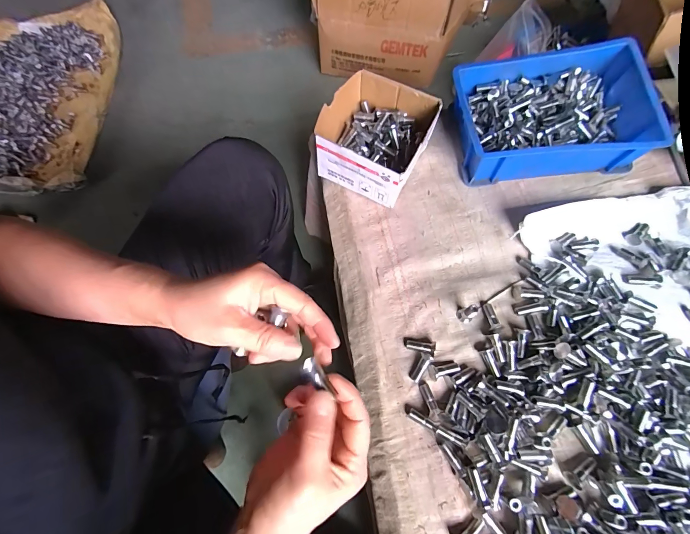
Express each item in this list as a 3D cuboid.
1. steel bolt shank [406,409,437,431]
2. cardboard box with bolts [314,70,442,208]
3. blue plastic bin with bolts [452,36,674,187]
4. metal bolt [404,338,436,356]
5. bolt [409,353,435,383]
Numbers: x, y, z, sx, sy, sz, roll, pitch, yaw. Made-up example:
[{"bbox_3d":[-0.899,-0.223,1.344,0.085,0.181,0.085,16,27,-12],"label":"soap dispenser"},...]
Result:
[{"bbox_3d":[0.087,0.174,0.373,0.036,0.010,0.010,28,71,11],"label":"steel bolt shank"},{"bbox_3d":[0.045,-0.185,0.484,0.143,0.089,0.148,28,71,11],"label":"cardboard box with bolts"},{"bbox_3d":[0.298,-0.215,0.487,0.248,0.100,0.167,-1,68,1],"label":"blue plastic bin with bolts"},{"bbox_3d":[0.091,0.096,0.403,0.037,0.010,0.015,16,69,7],"label":"metal bolt"},{"bbox_3d":[0.091,0.121,0.395,0.015,0.012,0.036,33,72,13],"label":"bolt"}]

